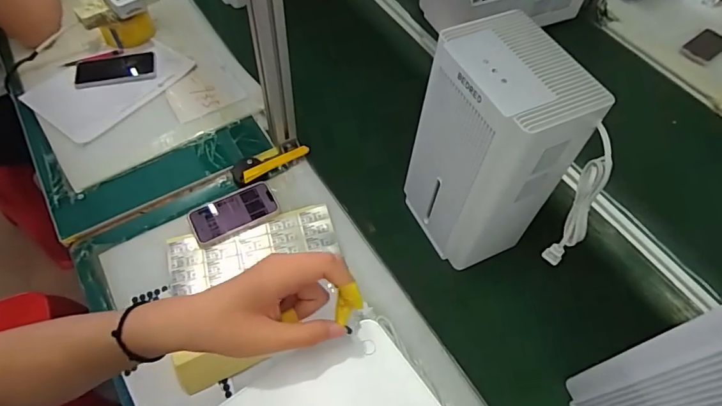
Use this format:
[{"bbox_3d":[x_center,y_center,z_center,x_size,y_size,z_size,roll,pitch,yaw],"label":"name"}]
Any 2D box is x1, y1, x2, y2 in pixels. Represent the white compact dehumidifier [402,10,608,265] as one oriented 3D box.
[{"bbox_3d":[0.185,-0.070,0.696,0.136,0.345,0.191,-21,61,-16],"label":"white compact dehumidifier"}]

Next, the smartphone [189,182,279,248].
[{"bbox_3d":[-0.222,0.020,0.816,0.147,0.013,0.083,-23,61,-17],"label":"smartphone"}]

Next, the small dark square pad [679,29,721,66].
[{"bbox_3d":[0.845,-0.383,1.138,0.143,0.012,0.071,-33,65,-22],"label":"small dark square pad"}]

